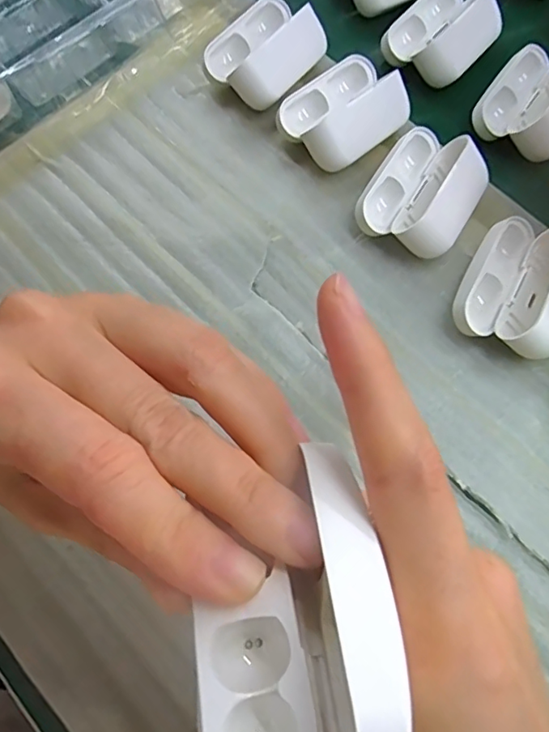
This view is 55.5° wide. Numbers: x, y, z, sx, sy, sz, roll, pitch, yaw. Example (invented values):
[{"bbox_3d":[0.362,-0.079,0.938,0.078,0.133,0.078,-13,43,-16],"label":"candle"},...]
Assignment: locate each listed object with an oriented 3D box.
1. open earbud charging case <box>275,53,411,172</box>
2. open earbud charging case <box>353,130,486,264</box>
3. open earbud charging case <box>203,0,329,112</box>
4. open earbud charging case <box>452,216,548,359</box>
[{"bbox_3d":[0.039,-0.139,0.289,0.064,0.028,0.050,-36,76,-9],"label":"open earbud charging case"},{"bbox_3d":[0.078,-0.089,0.272,0.052,0.029,0.067,30,76,10],"label":"open earbud charging case"},{"bbox_3d":[-0.004,-0.182,0.304,0.051,0.031,0.066,42,78,13],"label":"open earbud charging case"},{"bbox_3d":[0.121,-0.038,0.254,0.053,0.030,0.066,30,76,10],"label":"open earbud charging case"}]

